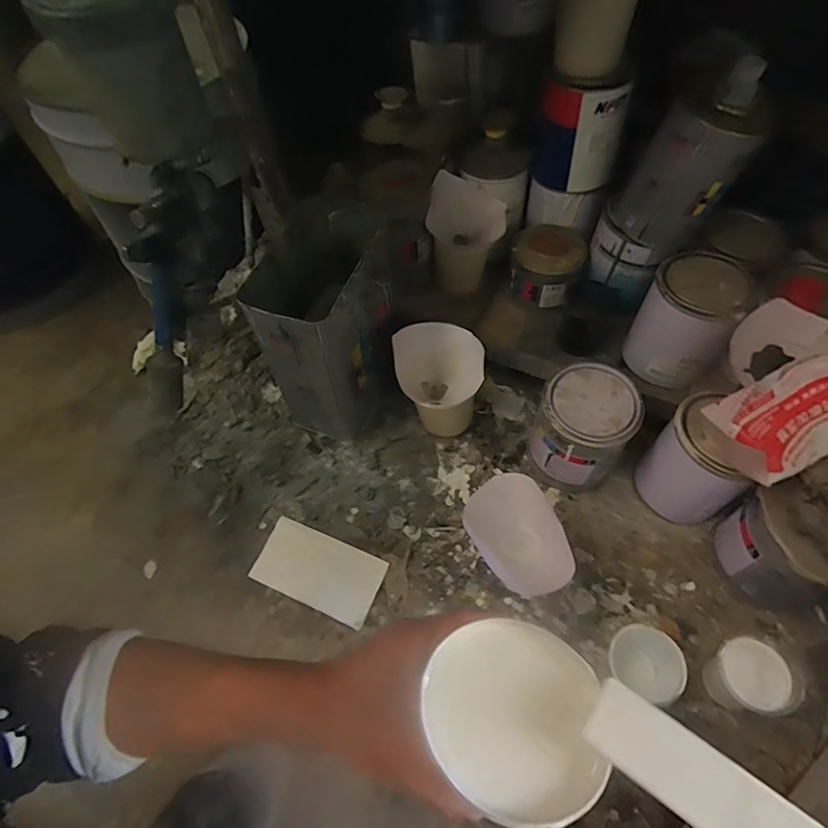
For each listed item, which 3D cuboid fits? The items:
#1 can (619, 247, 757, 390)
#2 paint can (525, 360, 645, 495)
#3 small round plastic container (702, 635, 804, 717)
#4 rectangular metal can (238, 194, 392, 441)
[{"bbox_3d":[0.336,-0.119,0.631,0.102,0.126,0.120,36,68,23],"label":"can"},{"bbox_3d":[0.201,0.024,0.621,0.100,0.138,0.104,-2,60,3],"label":"paint can"},{"bbox_3d":[0.322,0.260,0.505,0.061,0.079,0.068,-24,61,-10],"label":"small round plastic container"},{"bbox_3d":[-0.097,-0.113,0.651,0.115,0.254,0.215,19,63,15],"label":"rectangular metal can"}]

